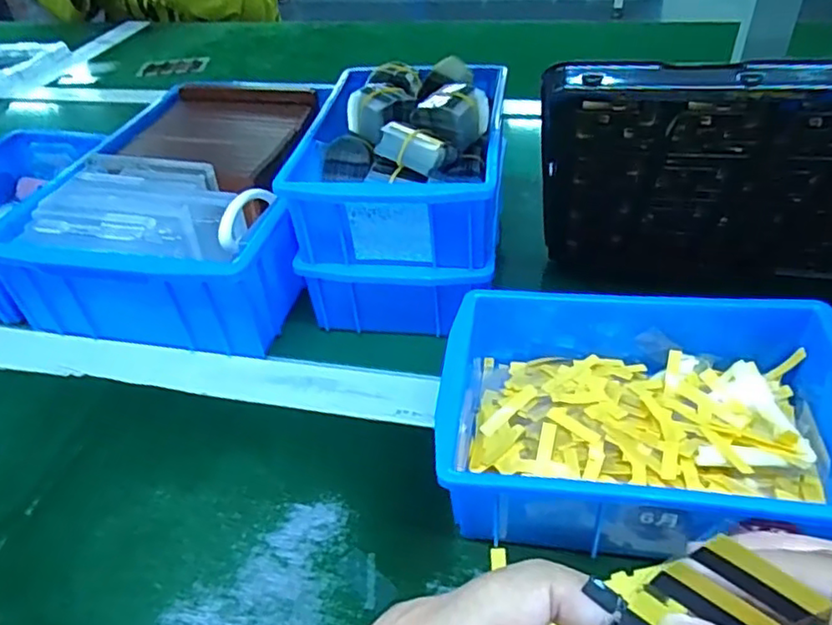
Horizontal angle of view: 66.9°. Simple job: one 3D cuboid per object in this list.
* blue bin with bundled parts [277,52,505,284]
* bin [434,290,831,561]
[{"bbox_3d":[-0.005,-0.114,0.448,0.132,0.080,0.193,5,45,6],"label":"blue bin with bundled parts"},{"bbox_3d":[0.117,0.052,0.332,0.203,0.061,0.144,1,40,7],"label":"bin"}]

